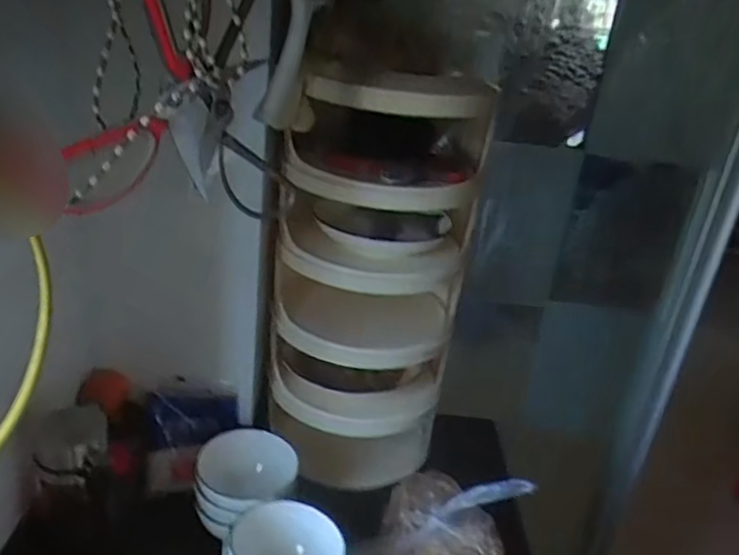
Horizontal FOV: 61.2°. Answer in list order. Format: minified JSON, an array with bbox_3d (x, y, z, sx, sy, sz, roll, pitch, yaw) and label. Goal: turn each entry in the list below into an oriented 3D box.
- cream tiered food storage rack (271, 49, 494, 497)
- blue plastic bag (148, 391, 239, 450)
[{"bbox_3d":[0.007,-0.008,0.815,0.217,0.501,0.220,9,25,5],"label":"cream tiered food storage rack"},{"bbox_3d":[-0.224,0.177,0.787,0.111,0.068,0.015,-3,-18,-6],"label":"blue plastic bag"}]

